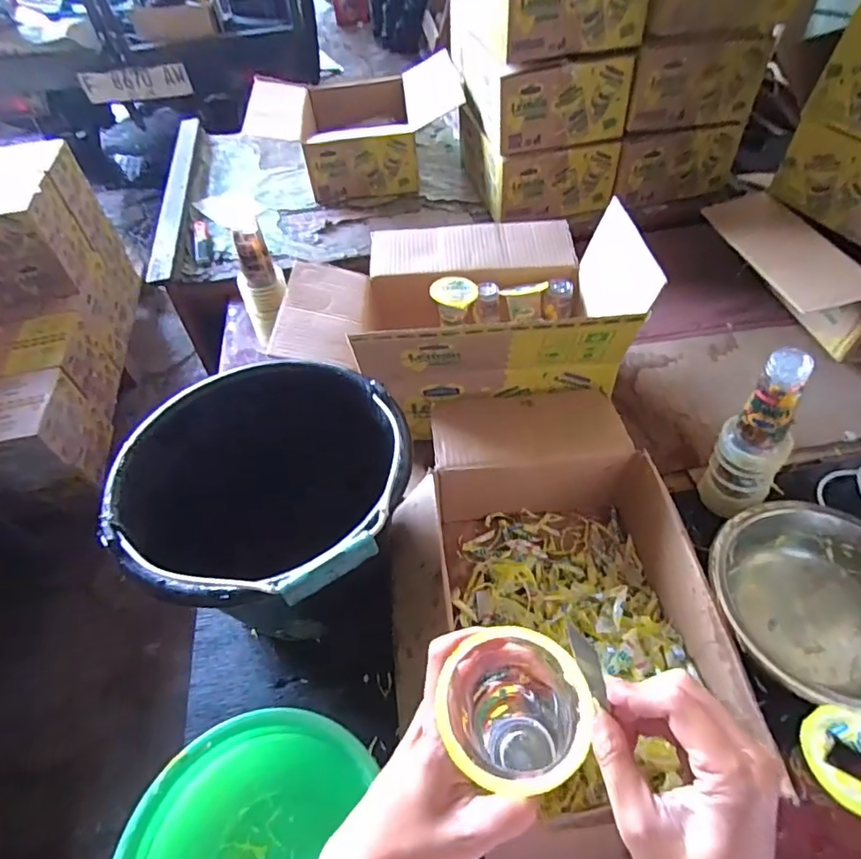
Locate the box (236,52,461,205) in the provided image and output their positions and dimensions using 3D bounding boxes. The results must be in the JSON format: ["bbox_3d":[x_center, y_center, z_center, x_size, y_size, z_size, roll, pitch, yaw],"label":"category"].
[{"bbox_3d":[-0.166,-0.694,1.243,0.473,0.150,0.347,-6,52,-1],"label":"box"}]

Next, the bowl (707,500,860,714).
[{"bbox_3d":[0.412,0.189,0.563,0.219,0.083,0.203,-2,52,2],"label":"bowl"}]

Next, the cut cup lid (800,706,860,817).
[{"bbox_3d":[0.338,0.263,0.419,0.073,0.015,0.073,-2,52,2],"label":"cut cup lid"}]

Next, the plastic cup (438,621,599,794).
[{"bbox_3d":[0.042,0.168,0.302,0.068,0.126,0.071,-2,52,2],"label":"plastic cup"}]

